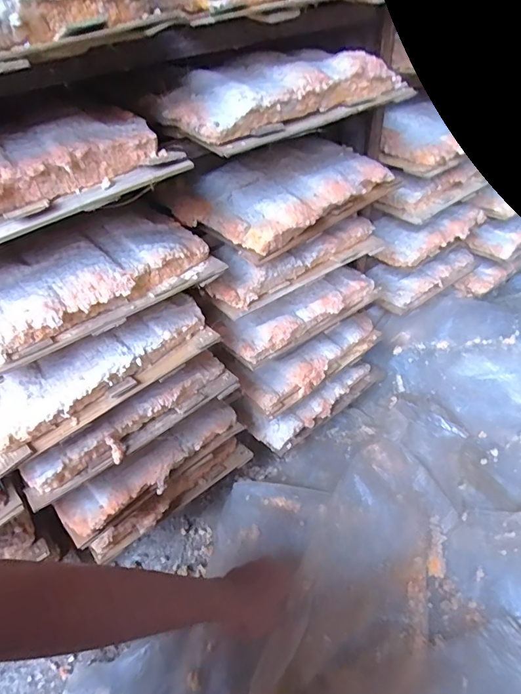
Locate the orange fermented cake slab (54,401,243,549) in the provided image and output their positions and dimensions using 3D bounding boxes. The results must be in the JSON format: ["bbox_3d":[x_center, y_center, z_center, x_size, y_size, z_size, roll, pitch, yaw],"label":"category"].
[{"bbox_3d":[-0.120,0.134,0.509,0.227,0.034,0.063,-33,48,-26],"label":"orange fermented cake slab"}]

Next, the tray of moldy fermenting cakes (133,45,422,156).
[{"bbox_3d":[0.019,-0.232,0.393,0.229,0.043,0.104,-25,45,-19],"label":"tray of moldy fermenting cakes"}]

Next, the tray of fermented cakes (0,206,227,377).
[{"bbox_3d":[-0.159,-0.060,0.374,0.223,0.043,0.114,-32,48,-25],"label":"tray of fermented cakes"}]

